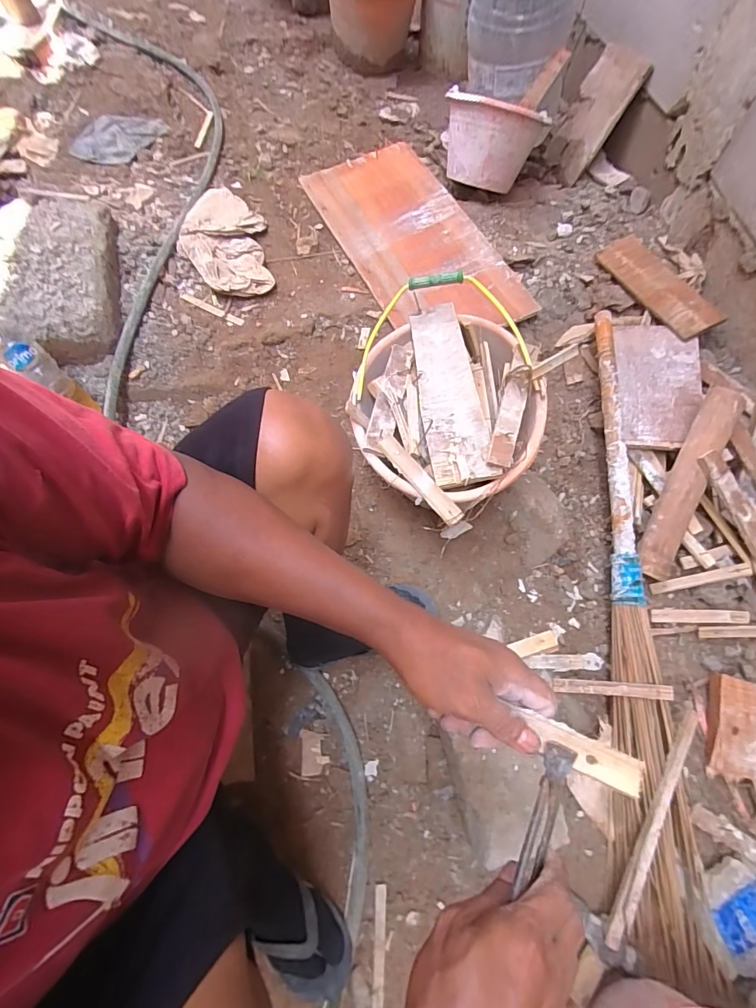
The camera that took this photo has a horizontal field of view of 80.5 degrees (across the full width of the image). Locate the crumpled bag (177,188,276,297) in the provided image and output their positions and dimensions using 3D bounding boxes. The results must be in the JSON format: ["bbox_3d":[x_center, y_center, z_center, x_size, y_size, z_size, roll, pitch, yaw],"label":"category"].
[{"bbox_3d":[-0.369,-0.641,1.070,0.192,0.038,0.371,-10,65,-3],"label":"crumpled bag"}]

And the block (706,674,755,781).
[{"bbox_3d":[0.551,0.349,0.692,0.060,0.033,0.149,12,77,7],"label":"block"}]

